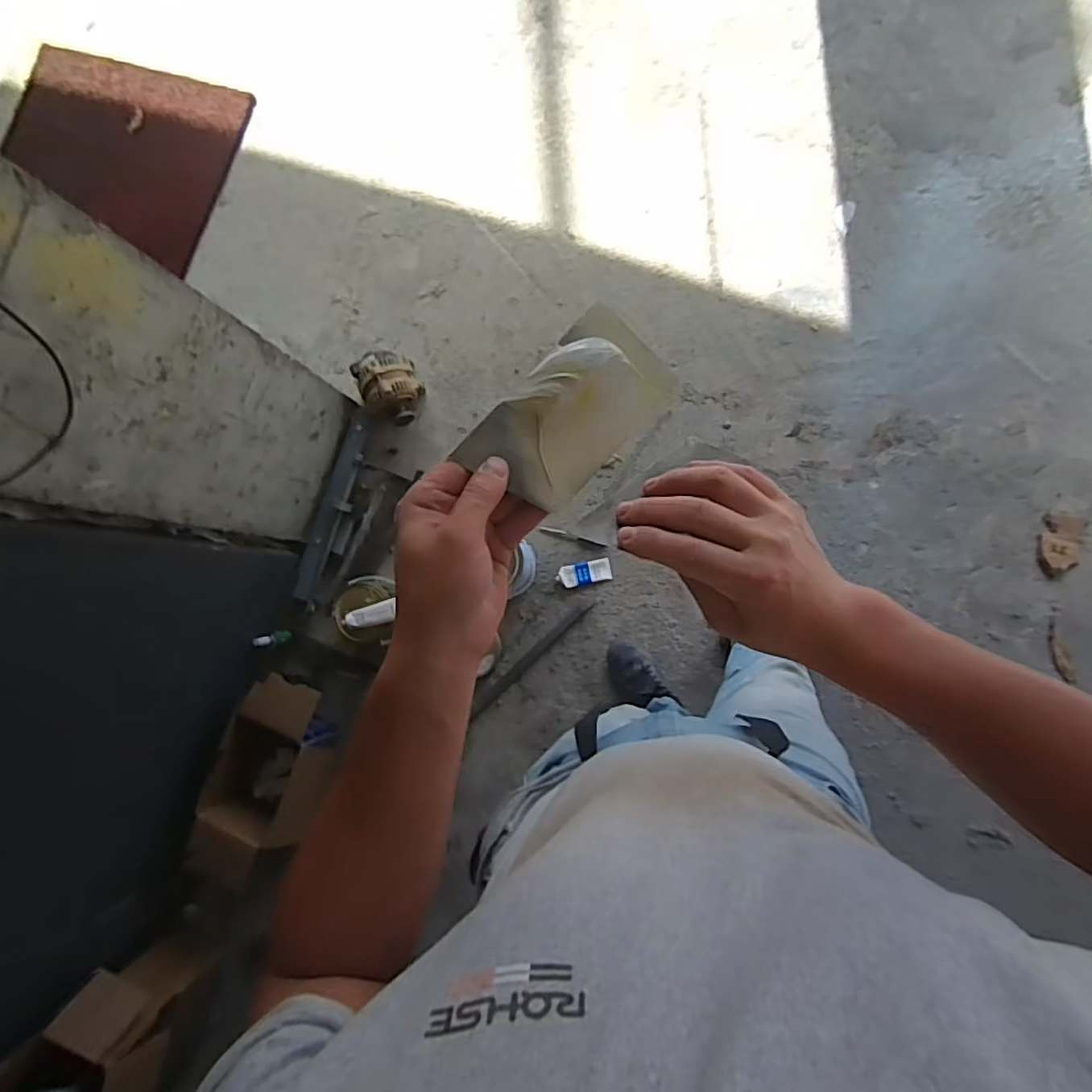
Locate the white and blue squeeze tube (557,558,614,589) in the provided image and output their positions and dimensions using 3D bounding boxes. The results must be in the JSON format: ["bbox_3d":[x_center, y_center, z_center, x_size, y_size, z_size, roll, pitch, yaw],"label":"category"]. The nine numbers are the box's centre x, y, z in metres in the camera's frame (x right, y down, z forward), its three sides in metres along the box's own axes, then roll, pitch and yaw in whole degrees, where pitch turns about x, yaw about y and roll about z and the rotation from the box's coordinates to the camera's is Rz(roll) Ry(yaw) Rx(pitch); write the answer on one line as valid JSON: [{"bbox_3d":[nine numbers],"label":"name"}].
[{"bbox_3d":[0.099,0.070,1.566,0.139,0.028,0.055,-10,84,-8],"label":"white and blue squeeze tube"}]

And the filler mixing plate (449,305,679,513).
[{"bbox_3d":[0.020,-0.082,0.392,0.079,0.017,0.134,43,82,-13],"label":"filler mixing plate"}]

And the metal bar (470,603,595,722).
[{"bbox_3d":[-0.040,0.283,1.557,0.400,0.021,0.035,-44,81,2],"label":"metal bar"}]

